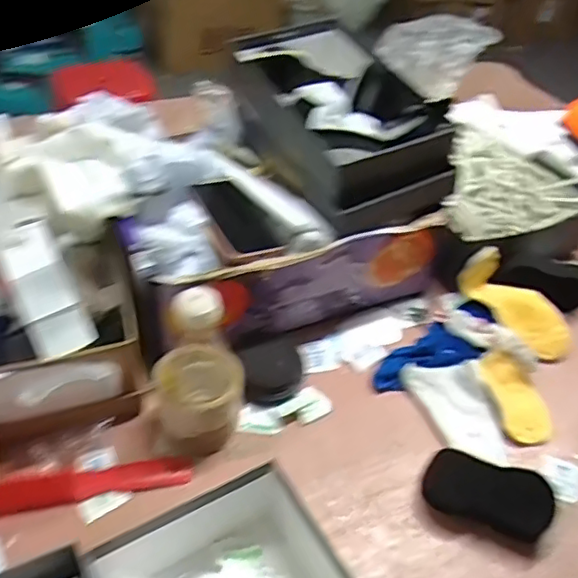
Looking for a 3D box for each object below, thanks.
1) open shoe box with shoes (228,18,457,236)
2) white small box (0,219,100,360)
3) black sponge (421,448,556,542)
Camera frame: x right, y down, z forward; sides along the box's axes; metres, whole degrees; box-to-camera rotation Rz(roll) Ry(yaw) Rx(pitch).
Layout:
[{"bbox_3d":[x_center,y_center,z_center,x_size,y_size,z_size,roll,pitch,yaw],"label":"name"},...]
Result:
[{"bbox_3d":[0.060,-0.227,0.813,0.199,0.118,0.326,-12,45,-19],"label":"open shoe box with shoes"},{"bbox_3d":[-0.250,0.000,0.624,0.060,0.023,0.140,-20,84,-26],"label":"white small box"},{"bbox_3d":[0.200,0.208,0.619,0.126,0.042,0.057,19,44,15],"label":"black sponge"}]

